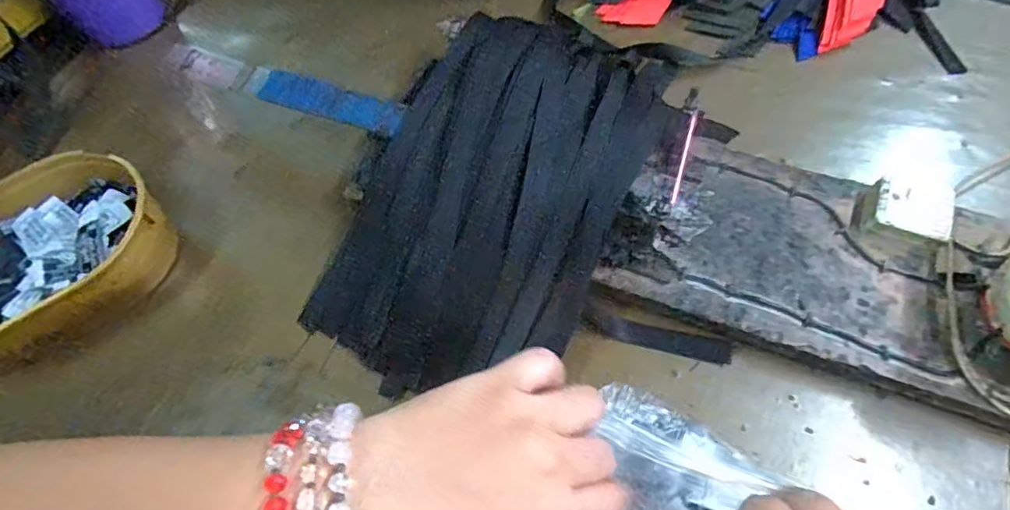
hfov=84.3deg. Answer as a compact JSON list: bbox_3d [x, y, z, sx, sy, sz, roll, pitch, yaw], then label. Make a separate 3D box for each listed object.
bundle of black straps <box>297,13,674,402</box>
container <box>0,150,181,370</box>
[{"bbox_3d":[-0.009,-0.040,0.402,0.177,0.098,0.270,27,66,18],"label":"bundle of black straps"},{"bbox_3d":[-0.349,0.015,0.418,0.142,0.069,0.195,35,67,21],"label":"container"}]

